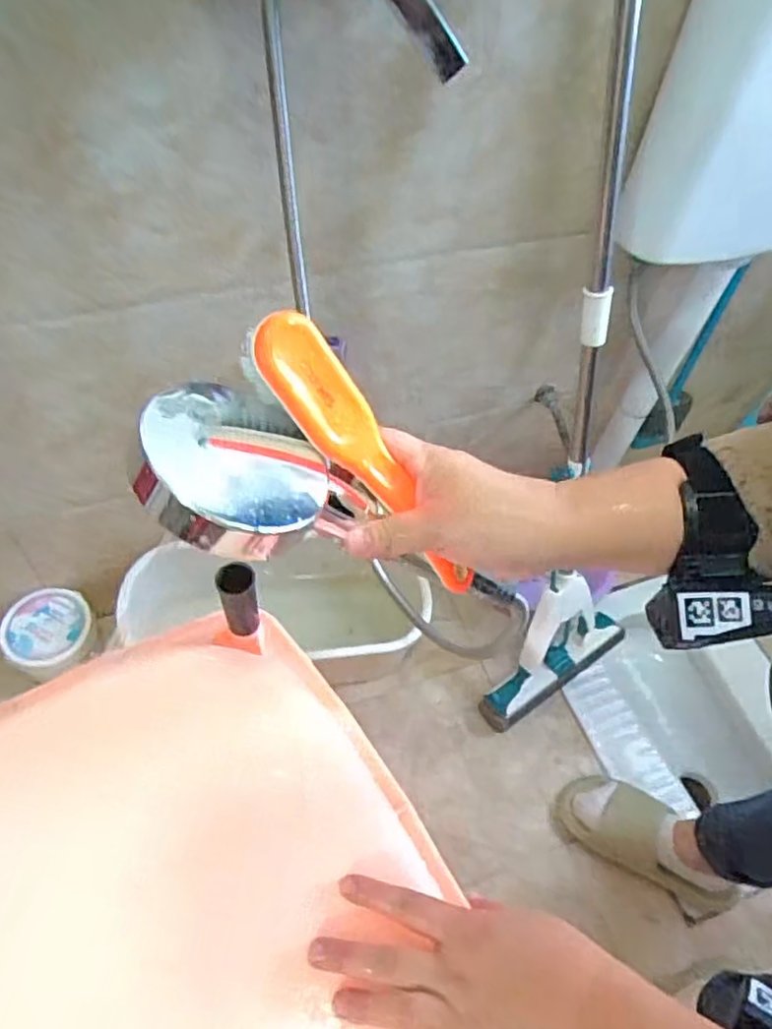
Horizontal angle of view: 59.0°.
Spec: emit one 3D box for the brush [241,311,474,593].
[{"bbox_3d":[-0.010,-0.028,0.374,0.038,0.192,0.033,-8,41,44],"label":"brush"}]

